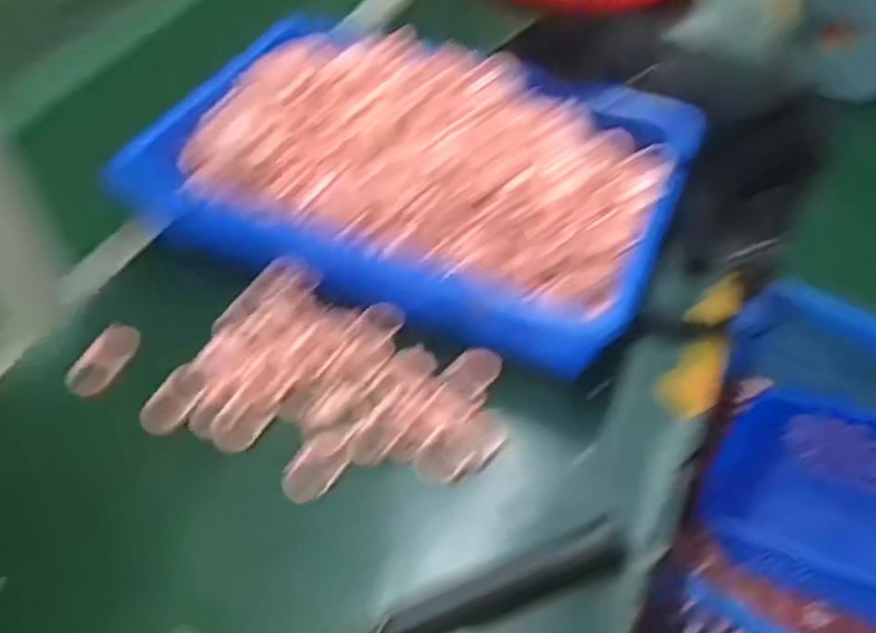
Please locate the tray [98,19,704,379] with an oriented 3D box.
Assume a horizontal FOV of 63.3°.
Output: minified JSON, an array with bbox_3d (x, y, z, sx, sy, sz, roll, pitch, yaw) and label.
[{"bbox_3d":[-0.013,-0.117,0.523,0.351,0.094,0.226,17,52,13],"label":"tray"}]

